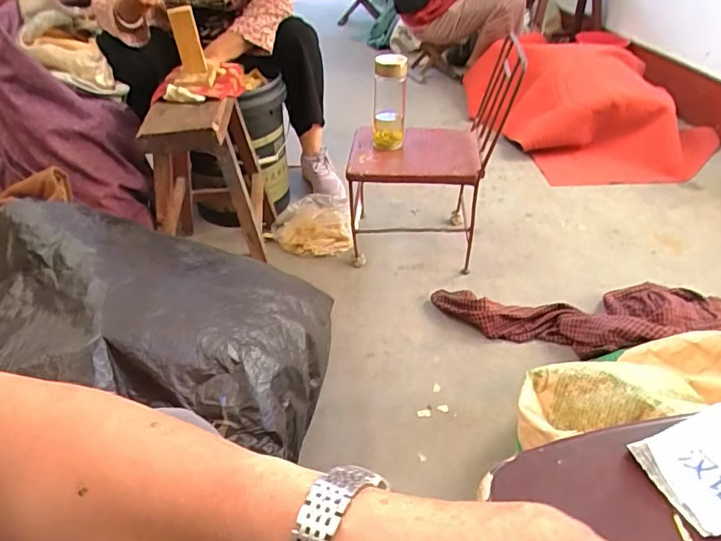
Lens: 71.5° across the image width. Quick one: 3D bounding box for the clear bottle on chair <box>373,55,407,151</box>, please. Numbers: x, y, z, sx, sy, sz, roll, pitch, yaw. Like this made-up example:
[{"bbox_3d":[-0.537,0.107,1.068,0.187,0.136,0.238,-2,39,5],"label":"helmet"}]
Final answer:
[{"bbox_3d":[0.067,-0.387,1.154,0.074,0.193,0.070,2,38,5],"label":"clear bottle on chair"}]

